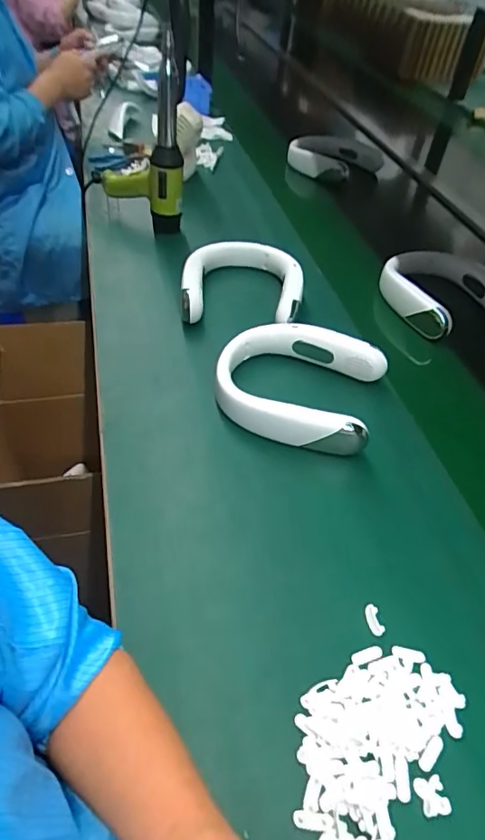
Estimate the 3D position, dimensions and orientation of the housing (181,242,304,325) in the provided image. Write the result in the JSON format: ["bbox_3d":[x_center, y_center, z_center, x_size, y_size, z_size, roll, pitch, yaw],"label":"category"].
[{"bbox_3d":[0.003,-0.213,0.776,0.175,0.054,0.174,9,47,3],"label":"housing"}]

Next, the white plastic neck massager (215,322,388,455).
[{"bbox_3d":[0.073,-0.051,0.649,0.195,0.049,0.173,15,47,8],"label":"white plastic neck massager"}]

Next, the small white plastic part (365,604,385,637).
[{"bbox_3d":[0.124,0.187,0.474,0.016,0.004,0.029,-3,48,-6],"label":"small white plastic part"}]

